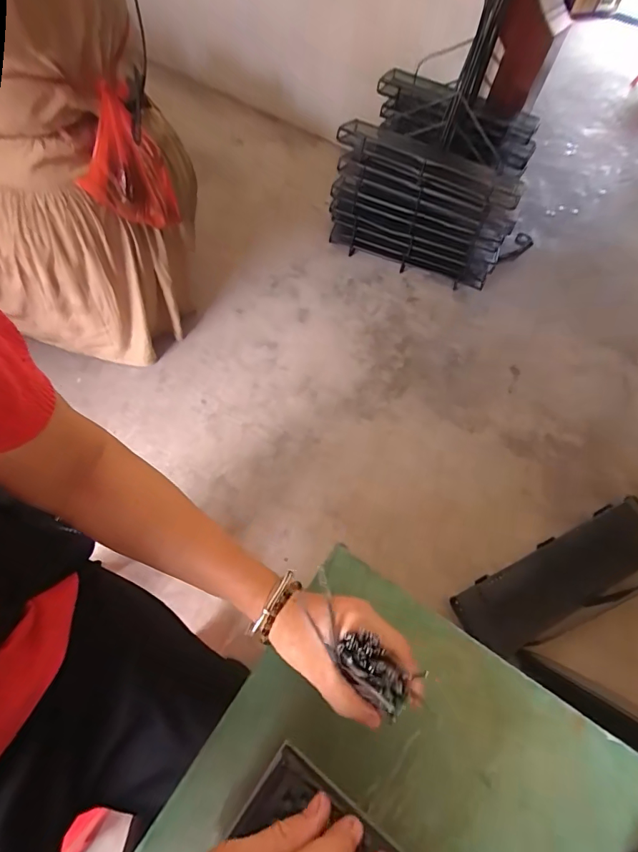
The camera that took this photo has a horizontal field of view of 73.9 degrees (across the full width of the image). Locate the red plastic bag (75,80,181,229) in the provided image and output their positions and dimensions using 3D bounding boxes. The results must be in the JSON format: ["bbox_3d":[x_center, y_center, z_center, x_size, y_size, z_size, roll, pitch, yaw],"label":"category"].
[{"bbox_3d":[-0.431,-0.560,0.914,0.170,0.227,0.138,-25,65,-22],"label":"red plastic bag"}]

